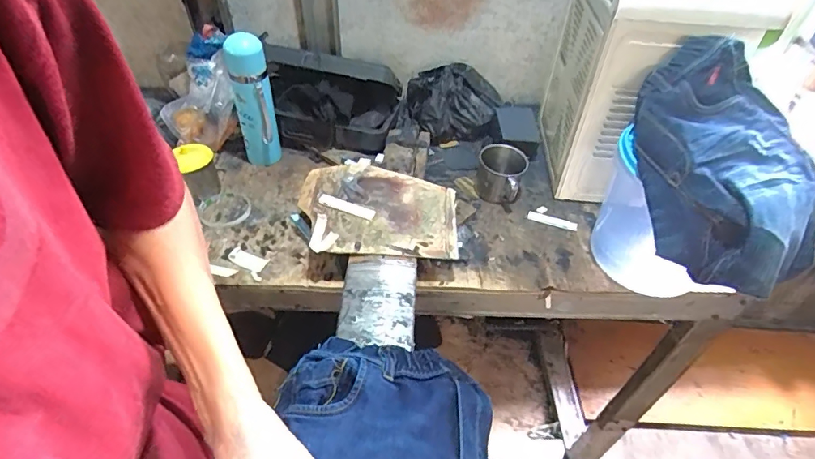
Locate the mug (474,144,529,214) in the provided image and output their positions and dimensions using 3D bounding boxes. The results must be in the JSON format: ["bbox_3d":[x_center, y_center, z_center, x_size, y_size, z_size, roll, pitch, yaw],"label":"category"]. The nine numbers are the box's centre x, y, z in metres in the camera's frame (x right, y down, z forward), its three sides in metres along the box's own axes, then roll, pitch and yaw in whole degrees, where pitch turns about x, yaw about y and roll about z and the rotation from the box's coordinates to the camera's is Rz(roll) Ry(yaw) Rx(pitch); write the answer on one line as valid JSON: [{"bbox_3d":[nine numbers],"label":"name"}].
[{"bbox_3d":[0.161,-0.098,0.834,0.098,0.075,0.075,27,49,23],"label":"mug"}]

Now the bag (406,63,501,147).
[{"bbox_3d":[0.095,-0.256,0.945,0.186,0.107,0.127,-1,45,-4],"label":"bag"}]

